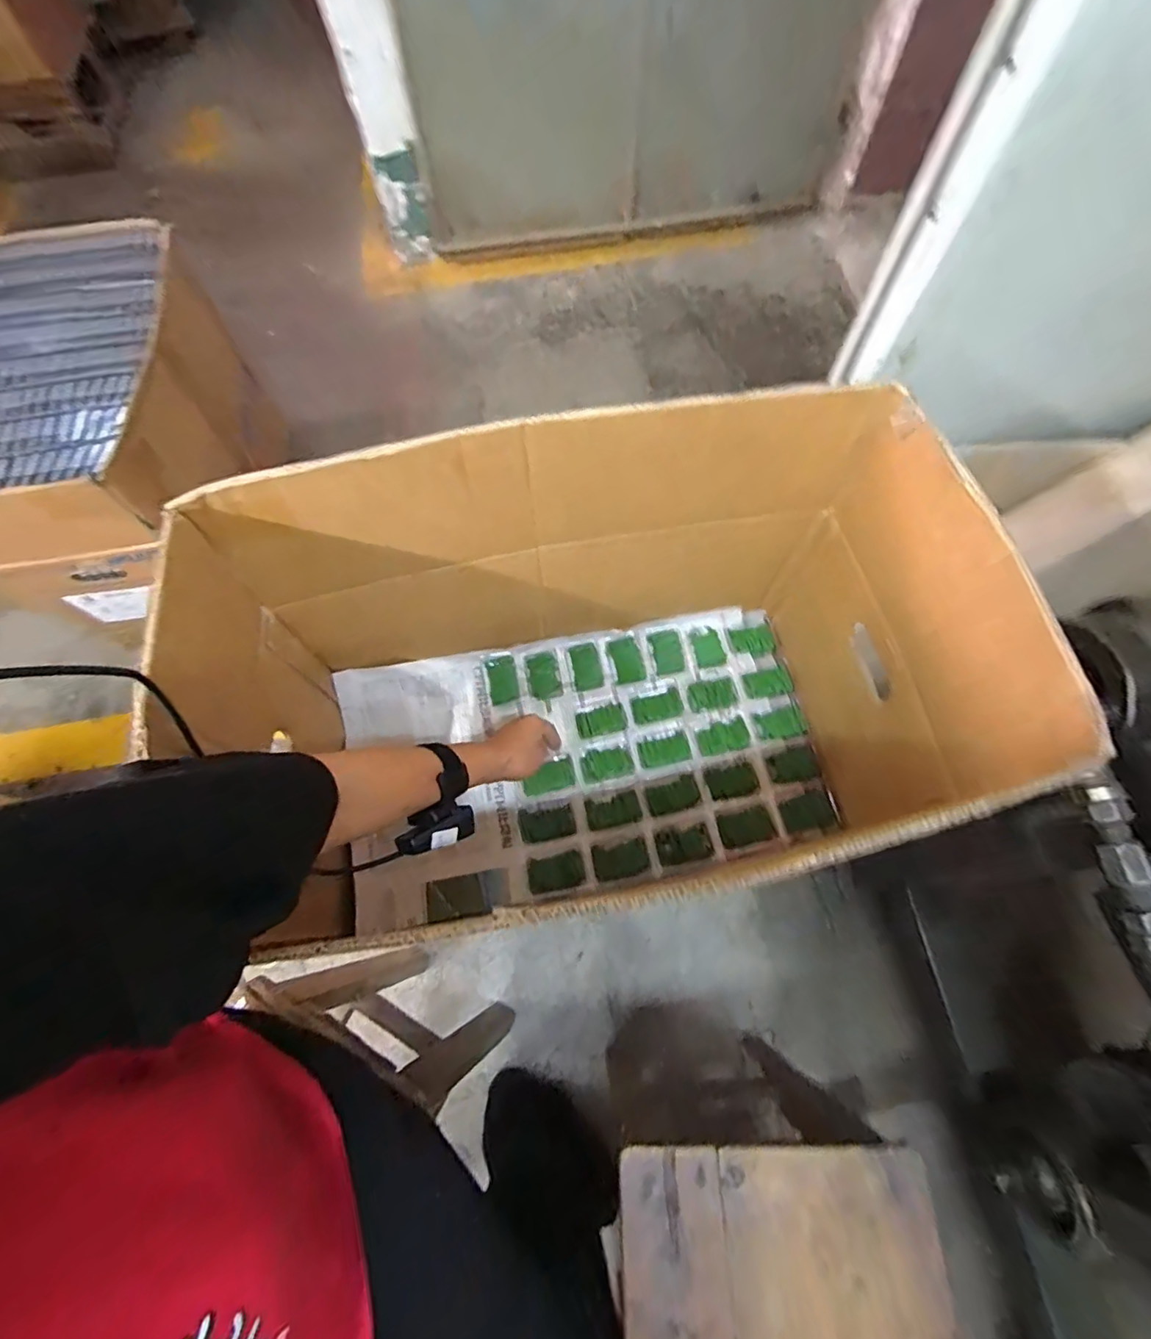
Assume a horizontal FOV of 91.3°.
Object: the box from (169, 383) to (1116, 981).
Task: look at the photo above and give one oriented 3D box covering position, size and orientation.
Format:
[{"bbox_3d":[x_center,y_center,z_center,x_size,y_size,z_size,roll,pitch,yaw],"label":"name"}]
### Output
[{"bbox_3d":[0.019,0.035,0.539,0.597,0.372,0.351,-11,67,-4],"label":"box"}]

